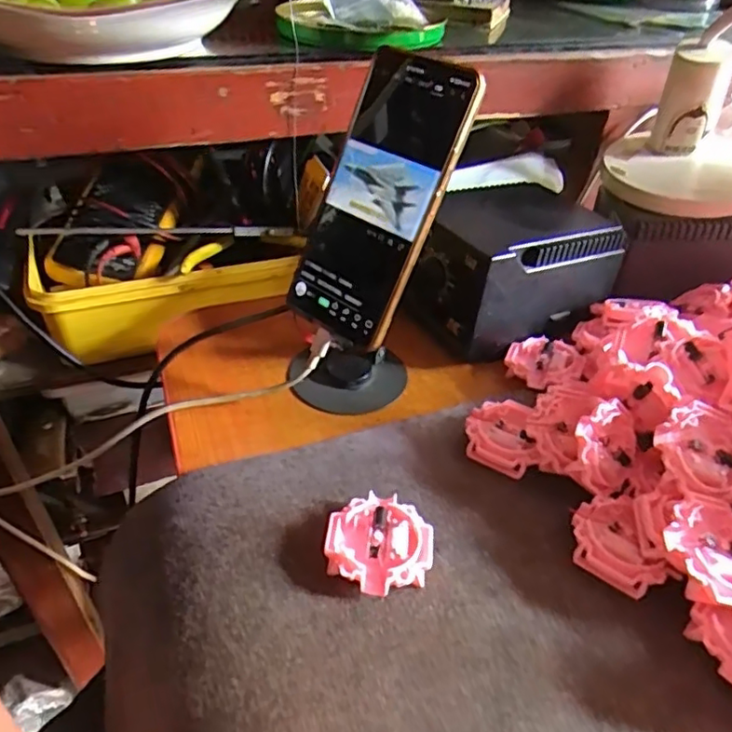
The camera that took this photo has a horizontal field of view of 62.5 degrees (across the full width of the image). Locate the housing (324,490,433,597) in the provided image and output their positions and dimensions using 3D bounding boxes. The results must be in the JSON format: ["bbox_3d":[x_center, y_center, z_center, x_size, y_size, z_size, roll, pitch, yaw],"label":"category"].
[{"bbox_3d":[0.007,0.091,0.305,0.052,0.015,0.051,5,39,3],"label":"housing"}]

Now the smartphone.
[{"bbox_3d":[0.006,-0.097,0.358,0.077,0.164,0.012,32,18,30],"label":"smartphone"}]

